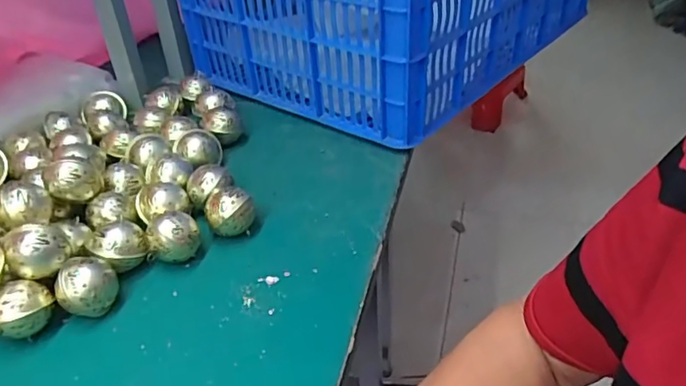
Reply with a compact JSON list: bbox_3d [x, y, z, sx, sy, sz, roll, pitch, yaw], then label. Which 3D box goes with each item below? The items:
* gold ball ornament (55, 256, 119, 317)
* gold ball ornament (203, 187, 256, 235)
[{"bbox_3d":[-0.261,0.098,0.562,0.058,0.055,0.053,-22,39,-22],"label":"gold ball ornament"},{"bbox_3d":[-0.137,0.023,0.669,0.058,0.056,0.062,-12,36,-10],"label":"gold ball ornament"}]

